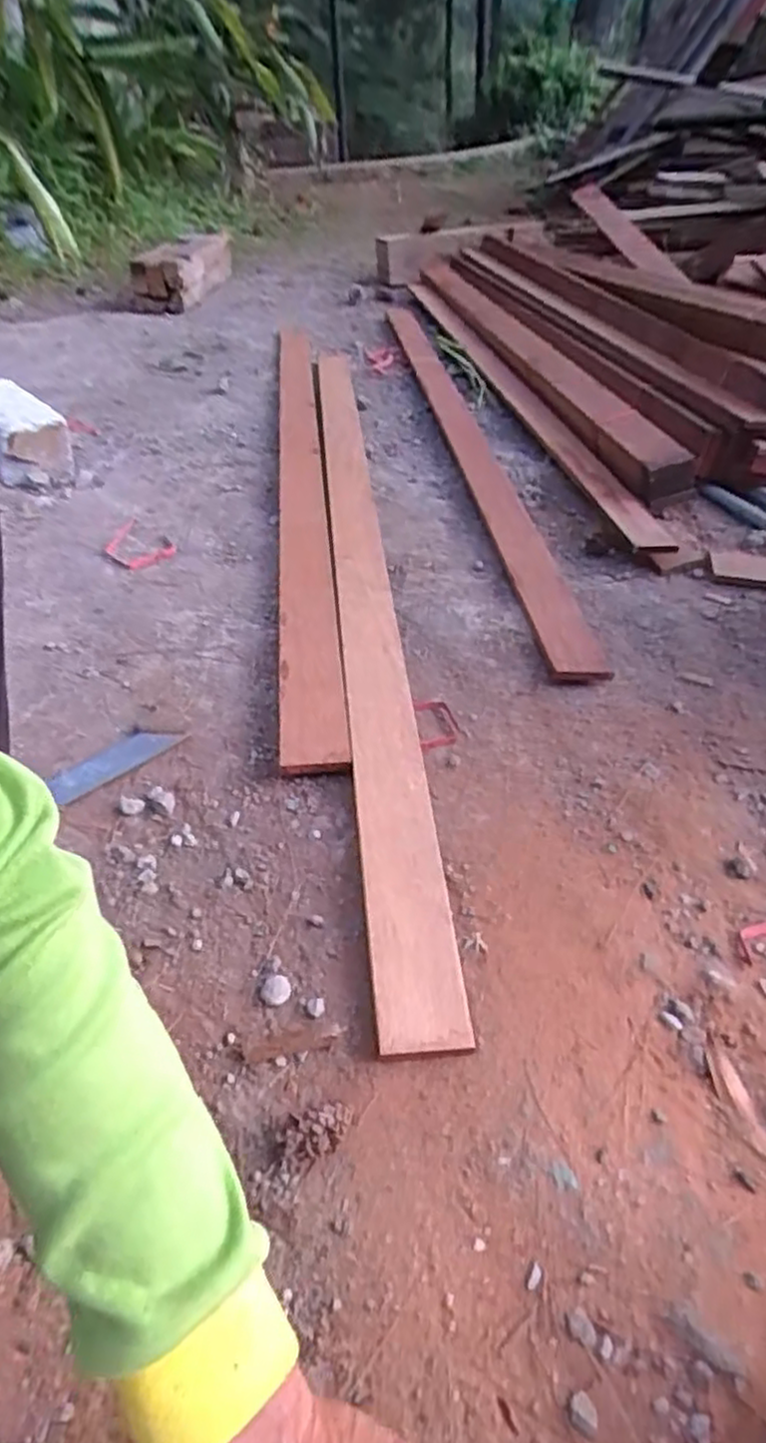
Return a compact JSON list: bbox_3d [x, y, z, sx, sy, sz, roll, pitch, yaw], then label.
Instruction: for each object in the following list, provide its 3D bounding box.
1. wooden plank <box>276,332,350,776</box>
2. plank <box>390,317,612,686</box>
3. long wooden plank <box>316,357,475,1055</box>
[{"bbox_3d":[-0.138,-0.432,1.196,0.070,0.032,1.405,-4,42,-4],"label":"wooden plank"},{"bbox_3d":[0.135,-0.562,1.328,0.076,0.032,1.509,-4,42,-4],"label":"plank"},{"bbox_3d":[-0.034,-0.255,0.998,0.079,0.029,1.380,-3,42,-4],"label":"long wooden plank"}]

